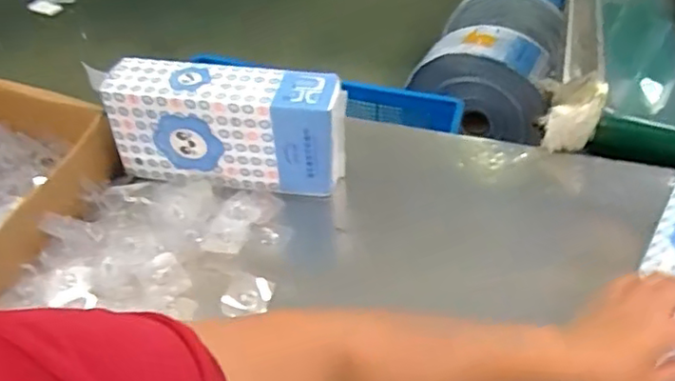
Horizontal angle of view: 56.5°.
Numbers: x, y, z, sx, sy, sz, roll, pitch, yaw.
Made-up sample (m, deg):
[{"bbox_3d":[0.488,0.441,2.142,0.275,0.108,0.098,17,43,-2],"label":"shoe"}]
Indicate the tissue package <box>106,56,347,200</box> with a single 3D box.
[{"bbox_3d":[-0.152,-0.092,0.875,0.316,0.135,0.098,9,45,12],"label":"tissue package"}]

